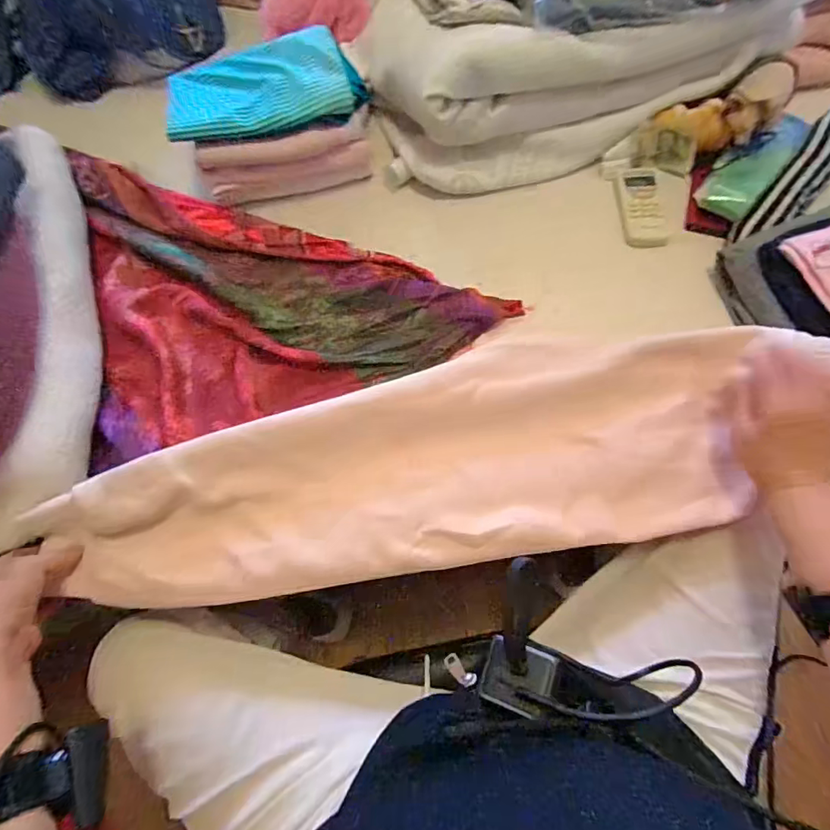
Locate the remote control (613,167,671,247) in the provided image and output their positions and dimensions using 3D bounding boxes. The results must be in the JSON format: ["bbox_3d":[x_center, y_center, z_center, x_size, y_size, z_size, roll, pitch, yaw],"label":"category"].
[{"bbox_3d":[0.304,-0.283,0.632,0.058,0.020,0.121,5,69,5],"label":"remote control"}]

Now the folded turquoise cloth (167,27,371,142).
[{"bbox_3d":[-0.195,-0.421,0.613,0.242,0.037,0.151,-19,69,-4],"label":"folded turquoise cloth"}]

